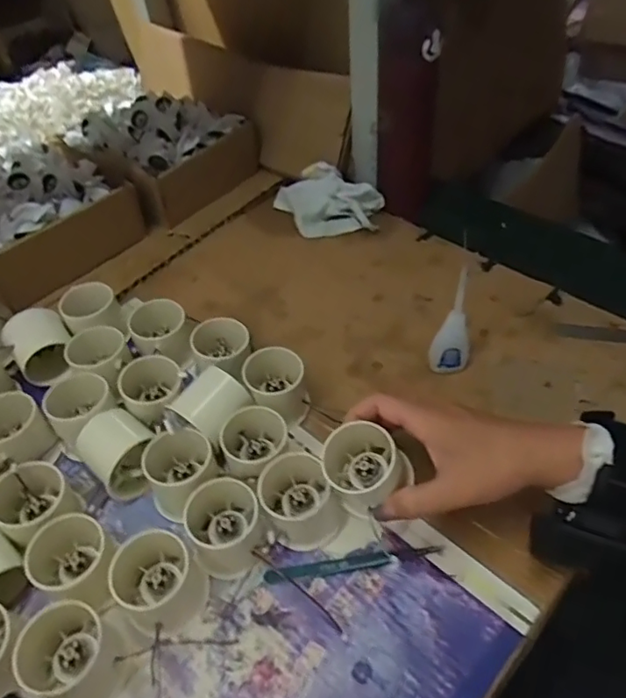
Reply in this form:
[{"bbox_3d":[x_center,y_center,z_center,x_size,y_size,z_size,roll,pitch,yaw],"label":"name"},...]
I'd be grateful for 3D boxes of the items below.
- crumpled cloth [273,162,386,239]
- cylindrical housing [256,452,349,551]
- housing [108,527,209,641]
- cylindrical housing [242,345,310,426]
[{"bbox_3d":[0.018,-0.182,0.677,0.133,0.041,0.088,-1,48,2],"label":"crumpled cloth"},{"bbox_3d":[-0.011,0.109,0.412,0.054,0.044,0.065,-28,53,-21],"label":"cylindrical housing"},{"bbox_3d":[-0.105,0.155,0.377,0.064,0.042,0.054,33,57,28],"label":"housing"},{"bbox_3d":[-0.031,0.032,0.479,0.050,0.049,0.052,-1,48,2],"label":"cylindrical housing"}]

